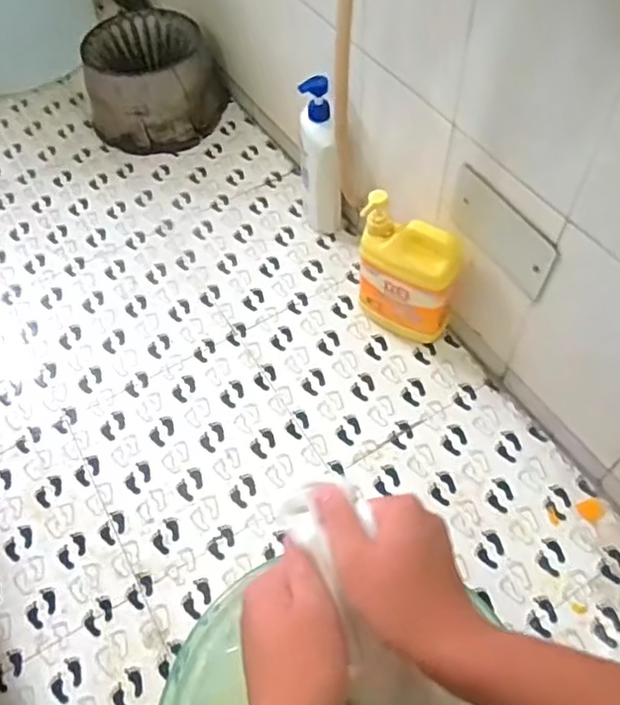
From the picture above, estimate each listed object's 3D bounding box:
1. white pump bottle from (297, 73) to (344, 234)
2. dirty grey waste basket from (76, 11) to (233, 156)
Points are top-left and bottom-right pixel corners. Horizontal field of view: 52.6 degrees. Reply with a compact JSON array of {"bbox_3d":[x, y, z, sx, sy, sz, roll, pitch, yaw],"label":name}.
[{"bbox_3d":[0.019,-0.325,1.066,0.070,0.281,0.088,0,57,3],"label":"white pump bottle"},{"bbox_3d":[-0.323,-0.563,1.309,0.280,0.165,0.241,-8,57,-2],"label":"dirty grey waste basket"}]

